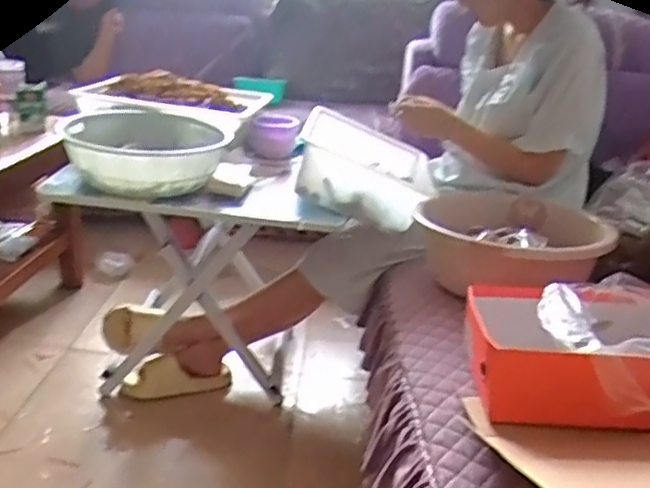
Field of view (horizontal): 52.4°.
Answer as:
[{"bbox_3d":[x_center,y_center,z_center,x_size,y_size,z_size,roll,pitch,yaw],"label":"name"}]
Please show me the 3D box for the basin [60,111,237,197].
[{"bbox_3d":[-0.369,-0.202,1.397,0.311,0.099,0.402,0,22,-14],"label":"basin"}]

